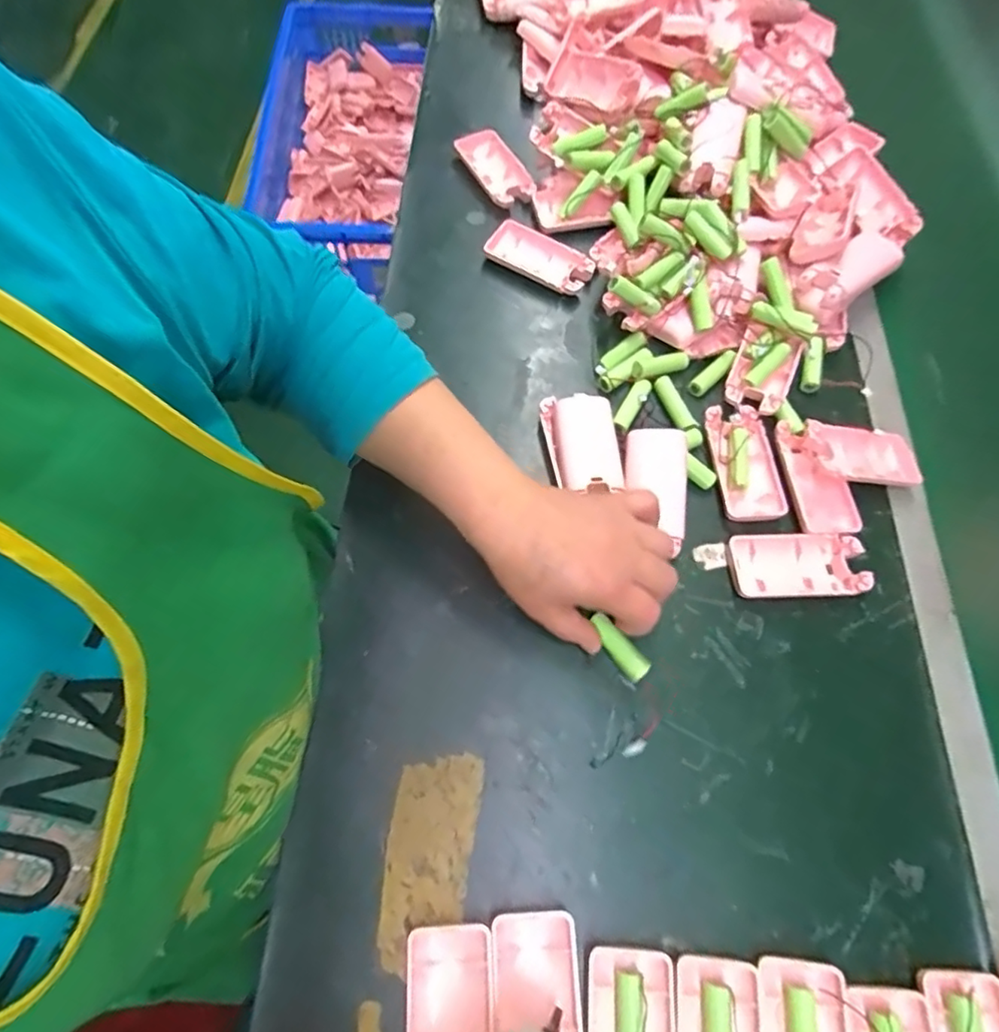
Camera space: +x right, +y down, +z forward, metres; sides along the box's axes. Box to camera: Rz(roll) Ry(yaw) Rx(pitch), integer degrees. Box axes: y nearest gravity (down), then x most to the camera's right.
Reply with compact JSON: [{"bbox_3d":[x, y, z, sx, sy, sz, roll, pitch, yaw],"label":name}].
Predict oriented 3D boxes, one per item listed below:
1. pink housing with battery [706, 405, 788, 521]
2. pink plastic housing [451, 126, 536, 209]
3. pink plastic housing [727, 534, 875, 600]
[{"bbox_3d":[0.184,-0.042,0.452,0.047,0.009,0.094,-7,67,-4],"label":"pink housing with battery"},{"bbox_3d":[-0.004,-0.338,0.579,0.045,0.017,0.100,-28,70,-12],"label":"pink plastic housing"},{"bbox_3d":[0.213,0.036,0.427,0.095,0.015,0.047,-1,67,-2],"label":"pink plastic housing"}]

